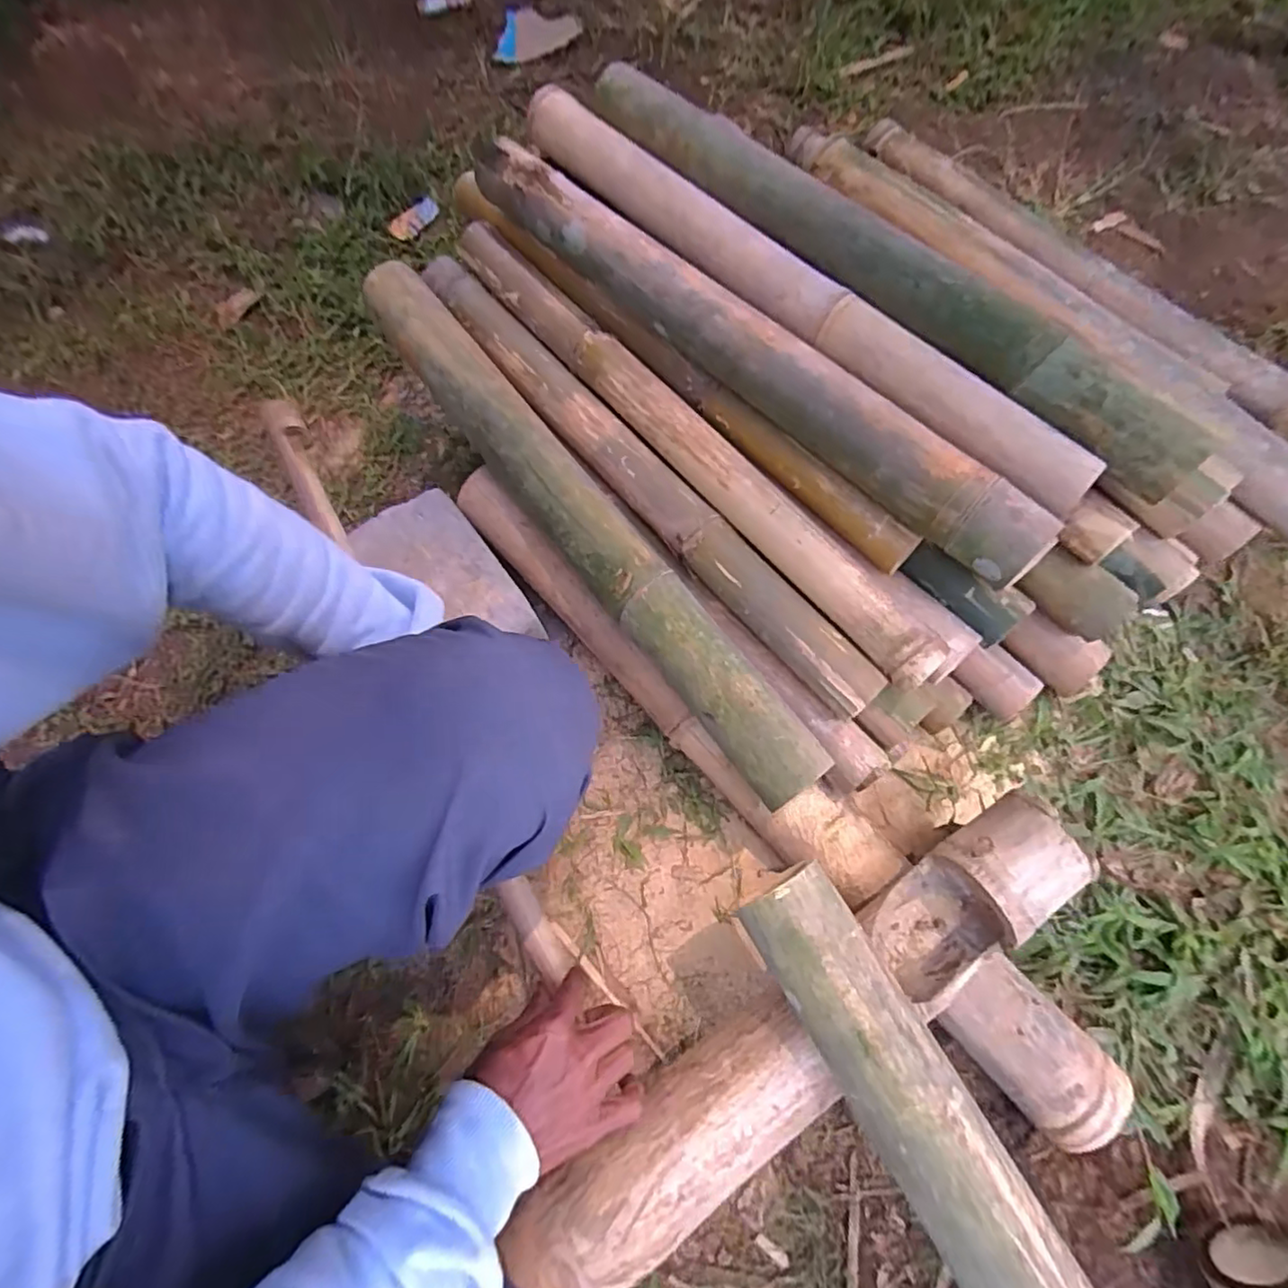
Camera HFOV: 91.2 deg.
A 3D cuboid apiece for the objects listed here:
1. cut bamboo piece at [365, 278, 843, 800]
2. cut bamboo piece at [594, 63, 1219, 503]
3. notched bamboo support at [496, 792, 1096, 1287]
[{"bbox_3d":[-0.068,-0.136,0.620,0.075,0.069,0.679,-34,73,-15],"label":"cut bamboo piece"},{"bbox_3d":[0.189,-0.364,0.569,0.070,0.054,0.679,-42,75,-17],"label":"cut bamboo piece"},{"bbox_3d":[0.129,0.310,0.488,0.516,0.091,0.084,-33,73,-14],"label":"notched bamboo support"}]

